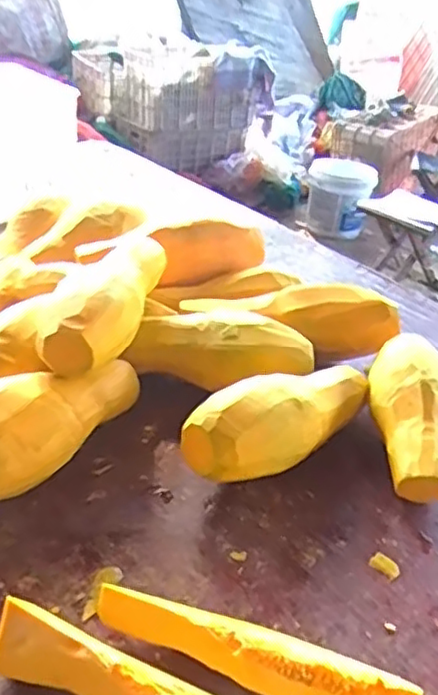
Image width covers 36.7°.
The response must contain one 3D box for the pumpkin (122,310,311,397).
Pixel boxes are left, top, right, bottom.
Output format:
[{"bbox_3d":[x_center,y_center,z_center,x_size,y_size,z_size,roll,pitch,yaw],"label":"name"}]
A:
[{"bbox_3d":[0.004,0.002,1.022,0.268,0.083,0.106,6,32,0],"label":"pumpkin"}]

